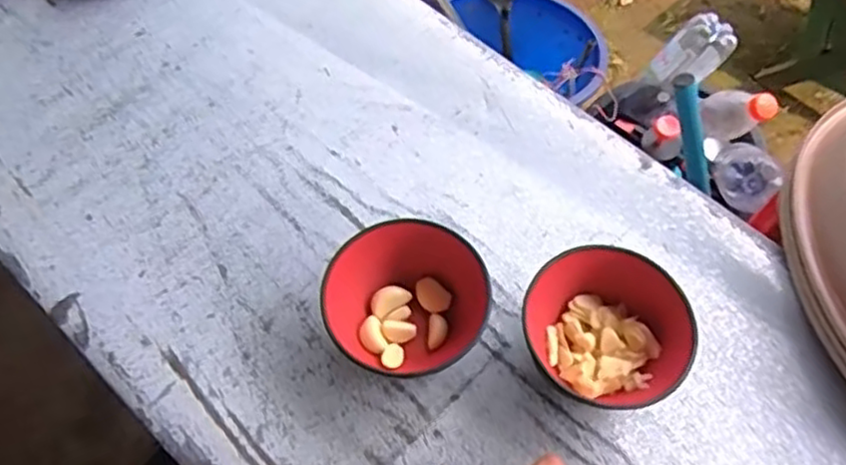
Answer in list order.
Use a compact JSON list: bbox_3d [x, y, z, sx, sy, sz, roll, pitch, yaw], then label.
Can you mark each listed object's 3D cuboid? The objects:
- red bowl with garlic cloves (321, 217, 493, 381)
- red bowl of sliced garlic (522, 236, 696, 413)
[{"bbox_3d":[-0.009,0.044,0.474,0.104,0.050,0.097,1,61,-1],"label":"red bowl with garlic cloves"},{"bbox_3d":[0.128,0.065,0.473,0.096,0.049,0.104,1,61,-1],"label":"red bowl of sliced garlic"}]

